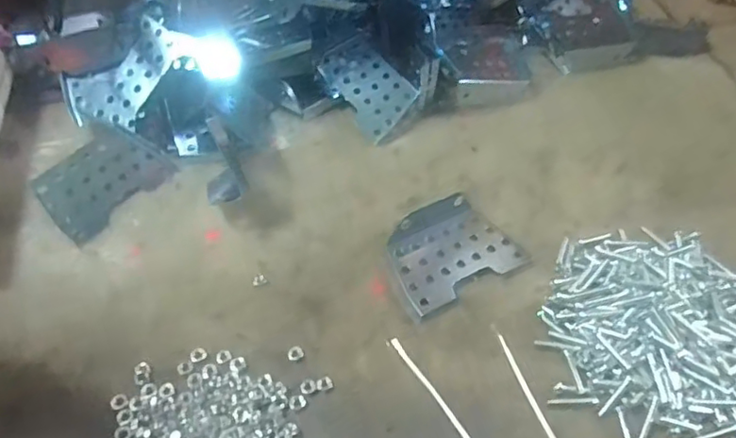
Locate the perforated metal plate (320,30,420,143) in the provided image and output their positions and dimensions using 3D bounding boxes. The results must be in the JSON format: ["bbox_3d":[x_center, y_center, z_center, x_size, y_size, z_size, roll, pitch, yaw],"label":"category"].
[{"bbox_3d":[0.001,-0.085,0.384,0.042,0.004,0.069,-34,78,-5],"label":"perforated metal plate"}]

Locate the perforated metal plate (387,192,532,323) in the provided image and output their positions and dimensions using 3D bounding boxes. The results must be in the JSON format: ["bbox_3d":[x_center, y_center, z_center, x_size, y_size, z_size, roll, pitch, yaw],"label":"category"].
[{"bbox_3d":[0.042,0.016,0.319,0.070,0.006,0.056,-23,56,-20],"label":"perforated metal plate"}]

